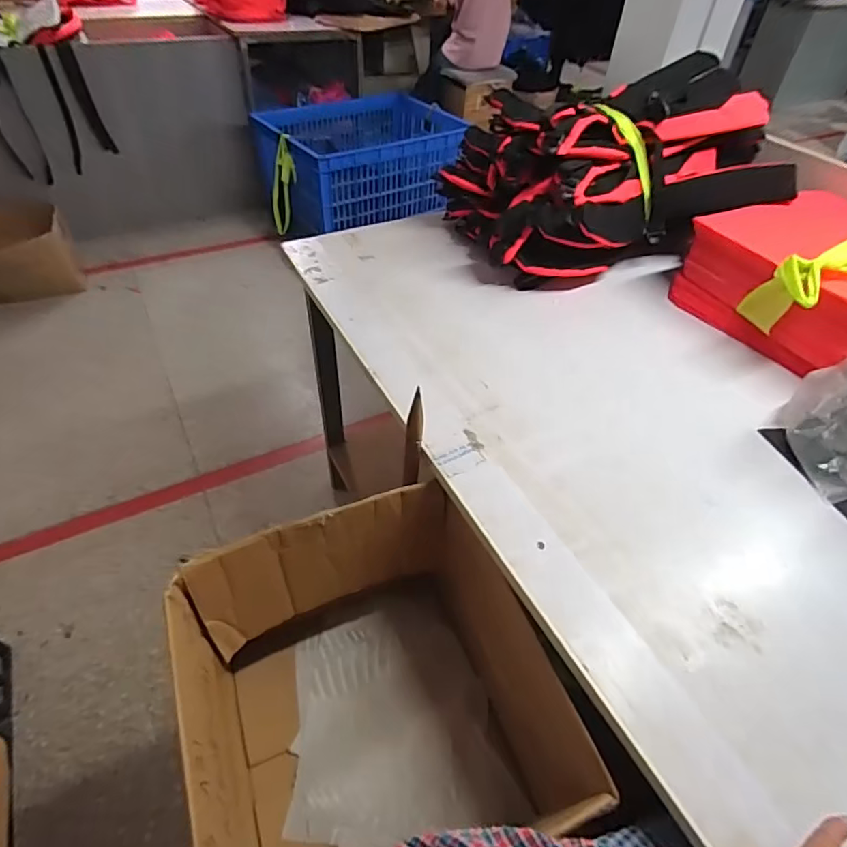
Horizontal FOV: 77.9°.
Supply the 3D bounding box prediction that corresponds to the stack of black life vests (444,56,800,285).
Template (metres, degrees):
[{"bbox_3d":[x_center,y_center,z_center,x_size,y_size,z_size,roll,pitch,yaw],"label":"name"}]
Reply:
[{"bbox_3d":[0.379,-0.481,1.005,0.572,0.271,0.316,-14,48,-17],"label":"stack of black life vests"}]

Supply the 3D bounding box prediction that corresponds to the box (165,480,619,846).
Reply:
[{"bbox_3d":[-0.064,0.331,0.620,0.339,0.271,0.369,-16,49,-18],"label":"box"}]

